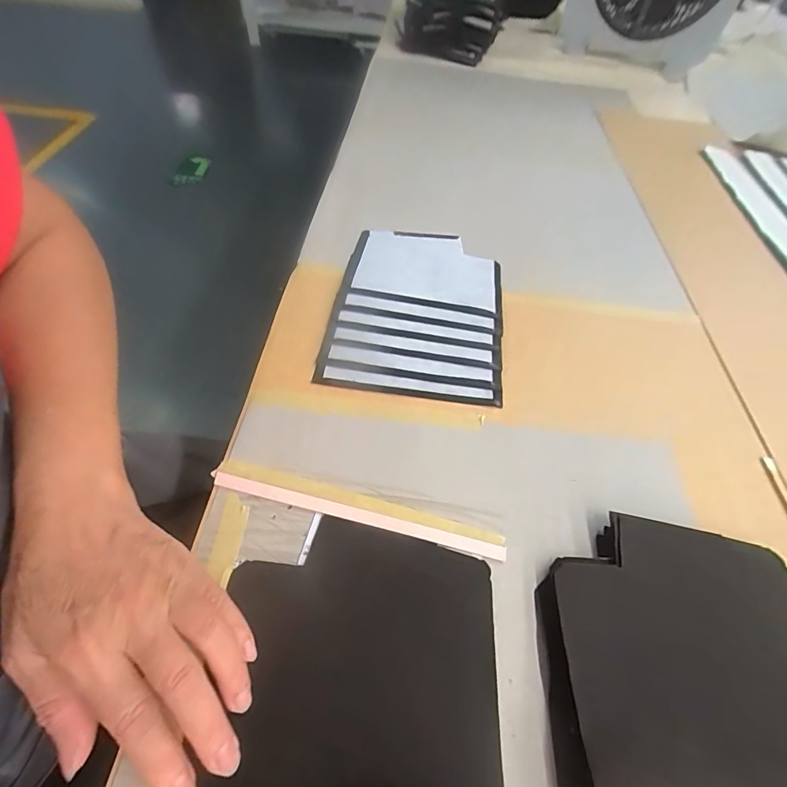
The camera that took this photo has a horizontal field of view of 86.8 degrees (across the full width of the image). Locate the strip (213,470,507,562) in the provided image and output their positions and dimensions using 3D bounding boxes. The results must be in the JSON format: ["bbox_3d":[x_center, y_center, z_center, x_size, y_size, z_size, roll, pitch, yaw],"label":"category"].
[{"bbox_3d":[-0.026,0.088,0.302,0.215,0.005,0.011,13,54,5],"label":"strip"}]

